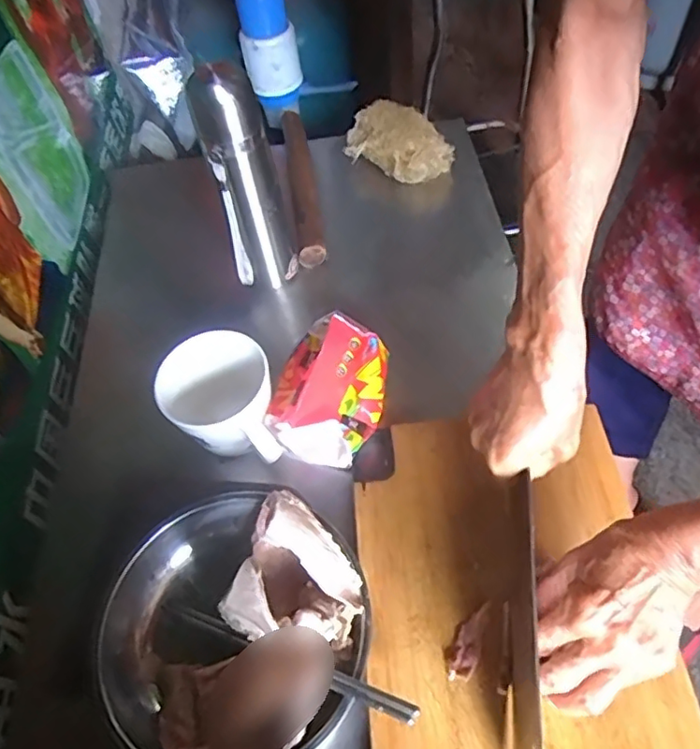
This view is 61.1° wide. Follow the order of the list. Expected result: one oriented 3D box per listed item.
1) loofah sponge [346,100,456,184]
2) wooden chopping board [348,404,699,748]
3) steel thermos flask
[{"bbox_3d":[0.066,-0.305,0.772,0.139,0.049,0.082,25,62,22],"label":"loofah sponge"},{"bbox_3d":[0.119,0.176,0.456,0.221,0.023,0.313,-6,57,0],"label":"wooden chopping board"},{"bbox_3d":[-0.104,-0.188,0.610,0.068,0.227,0.069,-13,55,-2],"label":"steel thermos flask"}]

